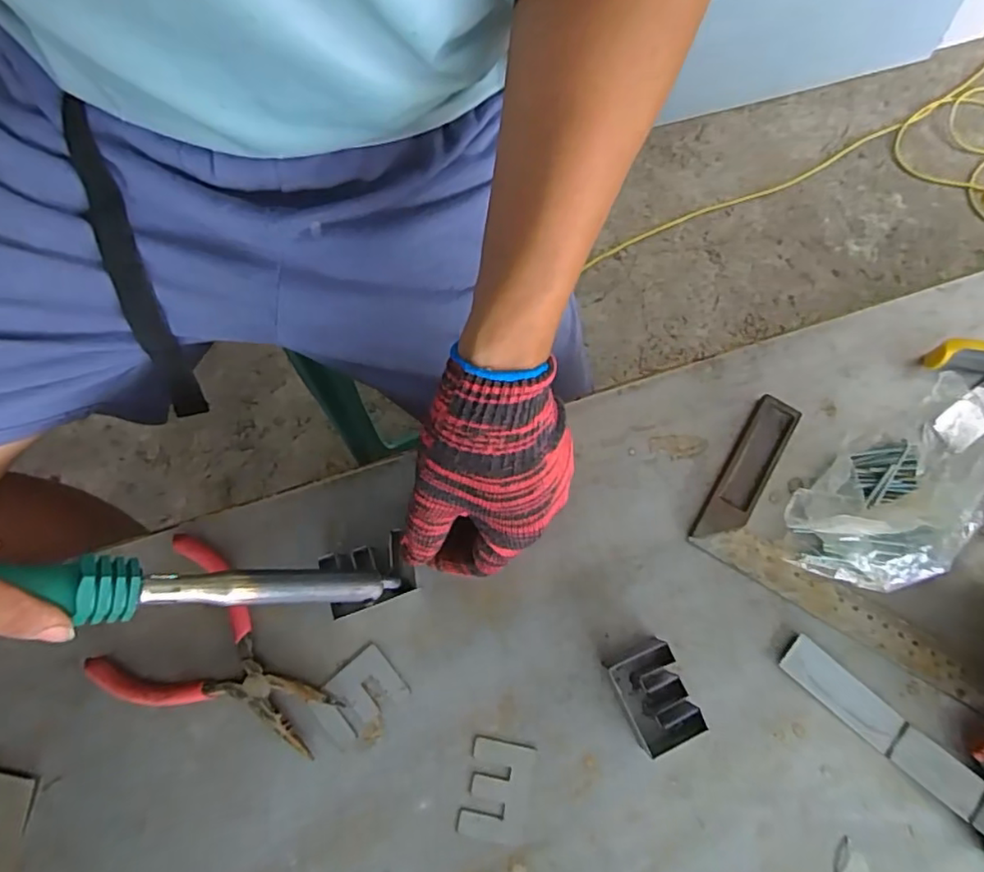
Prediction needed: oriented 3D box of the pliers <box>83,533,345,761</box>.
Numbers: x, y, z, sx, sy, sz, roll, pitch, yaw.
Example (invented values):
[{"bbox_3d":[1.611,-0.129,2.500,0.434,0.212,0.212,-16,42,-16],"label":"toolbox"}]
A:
[{"bbox_3d":[-0.164,0.140,0.372,0.143,0.011,0.098,33,79,7],"label":"pliers"}]

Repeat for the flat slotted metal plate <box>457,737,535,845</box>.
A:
[{"bbox_3d":[0.003,0.211,0.360,0.038,0.004,0.052,10,77,2],"label":"flat slotted metal plate"}]

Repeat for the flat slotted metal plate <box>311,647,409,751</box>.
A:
[{"bbox_3d":[-0.083,0.160,0.373,0.052,0.004,0.037,-39,80,-8],"label":"flat slotted metal plate"}]

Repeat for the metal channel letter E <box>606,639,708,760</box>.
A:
[{"bbox_3d":[0.095,0.154,0.358,0.037,0.027,0.052,-25,79,-6],"label":"metal channel letter E"}]

